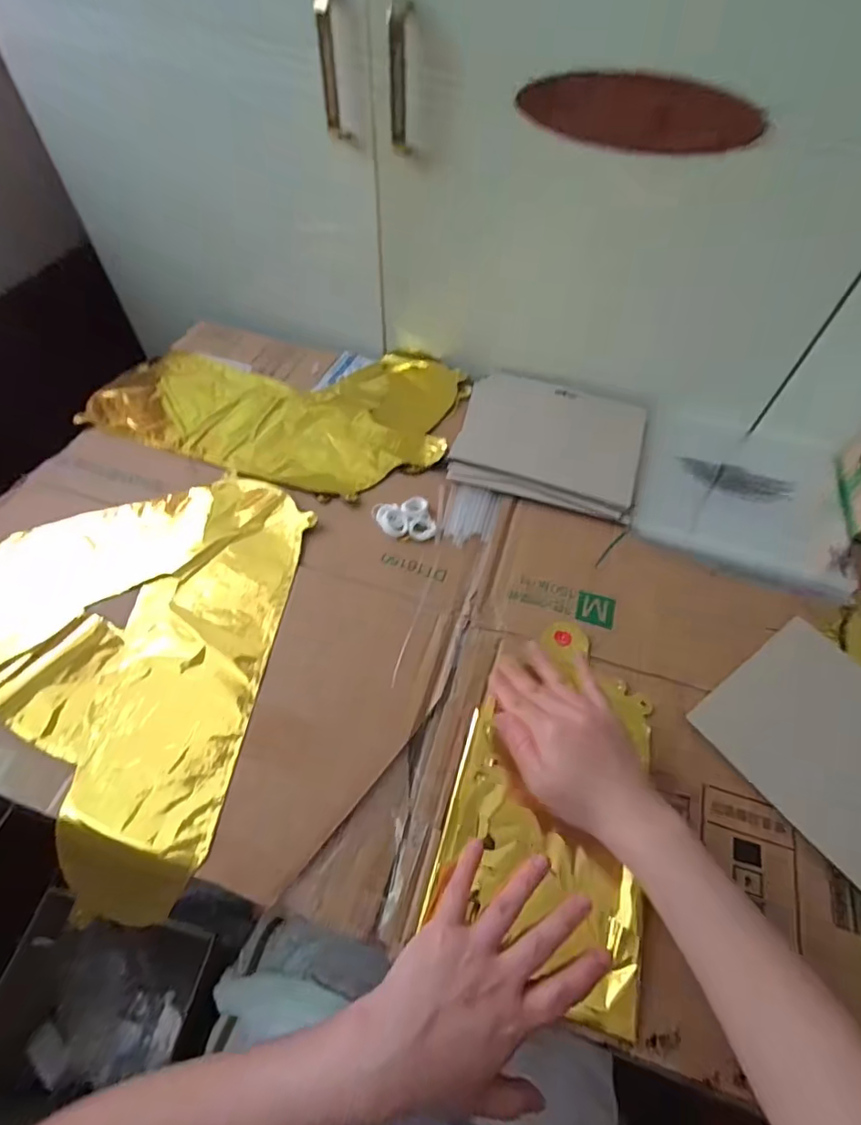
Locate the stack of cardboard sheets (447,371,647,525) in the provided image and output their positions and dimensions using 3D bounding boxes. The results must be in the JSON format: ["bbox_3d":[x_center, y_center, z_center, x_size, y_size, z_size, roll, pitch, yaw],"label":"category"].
[{"bbox_3d":[0.133,-0.137,0.580,0.193,0.016,0.170,16,57,8],"label":"stack of cardboard sheets"}]

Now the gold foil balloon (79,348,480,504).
[{"bbox_3d":[-0.171,-0.197,0.621,0.393,0.021,0.255,18,58,9],"label":"gold foil balloon"}]

